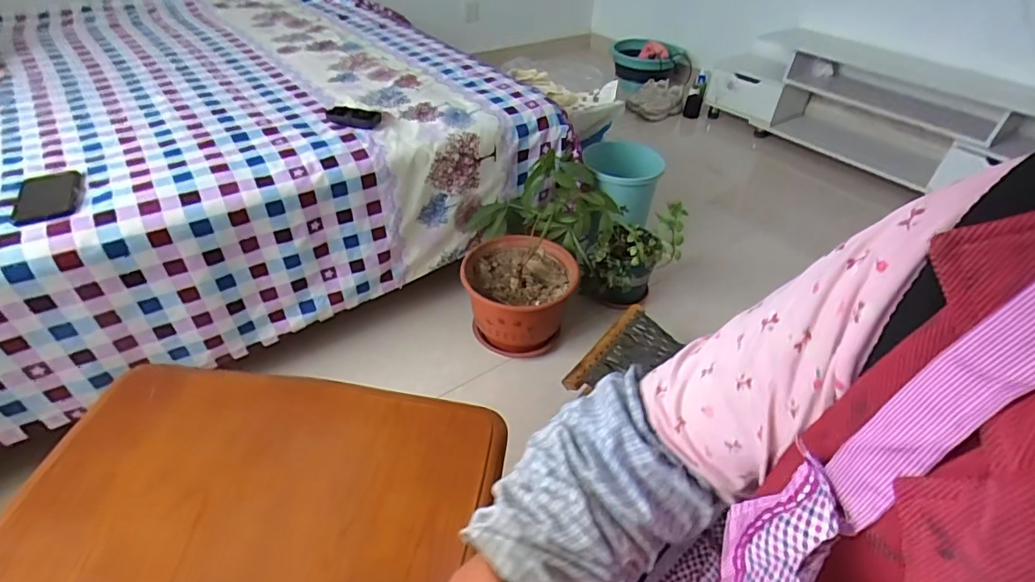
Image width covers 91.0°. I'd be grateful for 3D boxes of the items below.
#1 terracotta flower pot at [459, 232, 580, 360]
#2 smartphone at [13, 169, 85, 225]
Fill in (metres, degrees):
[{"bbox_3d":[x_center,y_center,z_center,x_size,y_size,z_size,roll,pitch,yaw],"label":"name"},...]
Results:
[{"bbox_3d":[0.004,0.010,1.198,0.254,0.173,0.248,3,40,0],"label":"terracotta flower pot"},{"bbox_3d":[-0.761,-0.156,0.826,0.086,0.013,0.161,-18,46,-21],"label":"smartphone"}]

